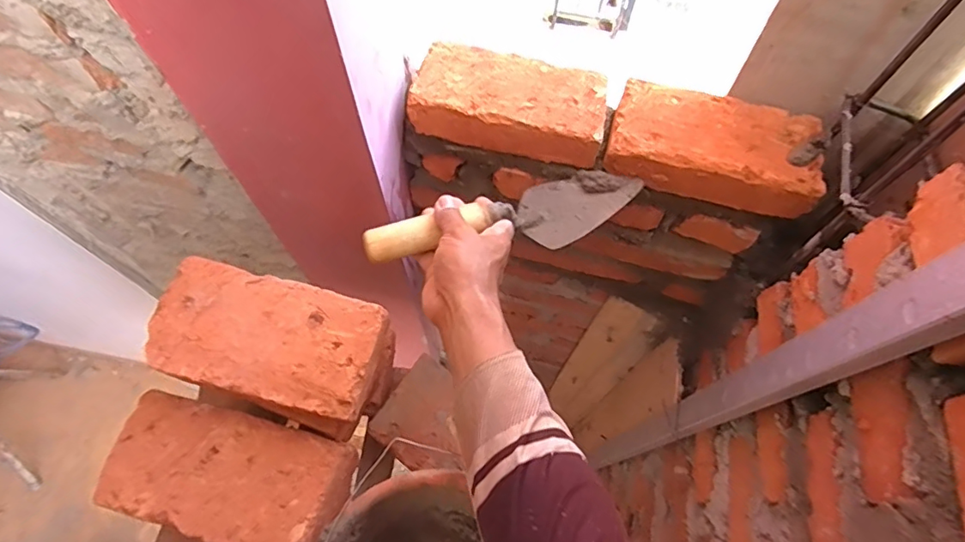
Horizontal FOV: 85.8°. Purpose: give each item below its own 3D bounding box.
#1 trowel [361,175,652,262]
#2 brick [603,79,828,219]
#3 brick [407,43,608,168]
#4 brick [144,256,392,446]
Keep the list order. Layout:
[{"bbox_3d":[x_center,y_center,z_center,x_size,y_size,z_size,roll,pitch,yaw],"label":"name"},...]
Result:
[{"bbox_3d":[0.020,-0.049,0.503,0.261,0.049,0.062,-12,65,-14],"label":"trowel"},{"bbox_3d":[0.229,-0.127,0.523,0.198,0.044,0.106,12,65,6],"label":"brick"},{"bbox_3d":[0.030,-0.175,0.537,0.192,0.046,0.098,13,65,6],"label":"brick"},{"bbox_3d":[-0.187,0.064,0.464,0.188,0.056,0.109,16,66,8],"label":"brick"}]

